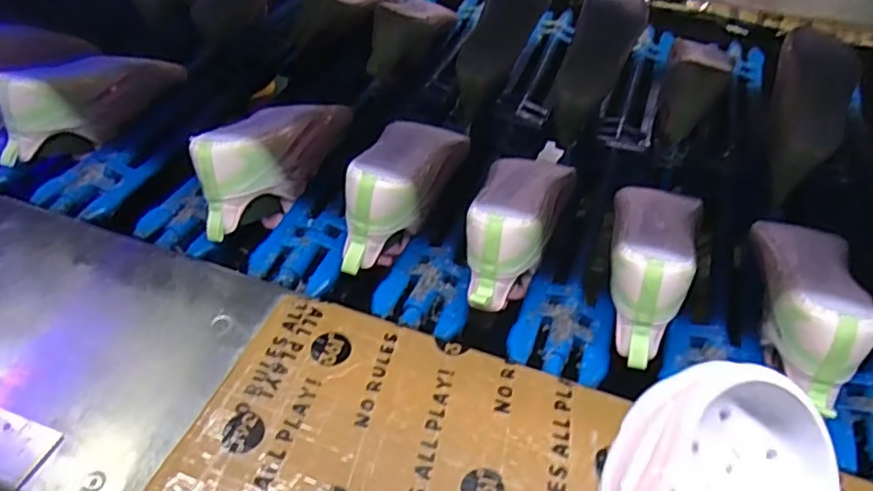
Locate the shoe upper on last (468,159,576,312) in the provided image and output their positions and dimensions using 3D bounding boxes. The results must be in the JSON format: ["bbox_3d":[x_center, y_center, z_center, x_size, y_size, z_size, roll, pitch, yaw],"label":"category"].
[{"bbox_3d":[0.074,-0.026,0.605,0.078,0.098,0.211,20,46,14],"label":"shoe upper on last"}]

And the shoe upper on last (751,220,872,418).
[{"bbox_3d":[0.334,0.034,0.553,0.082,0.068,0.223,19,46,13],"label":"shoe upper on last"}]

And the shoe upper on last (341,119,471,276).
[{"bbox_3d":[-0.040,-0.064,0.626,0.074,0.106,0.215,19,46,13],"label":"shoe upper on last"}]

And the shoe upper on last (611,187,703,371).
[{"bbox_3d":[0.200,0.007,0.578,0.081,0.091,0.214,17,46,11],"label":"shoe upper on last"}]

